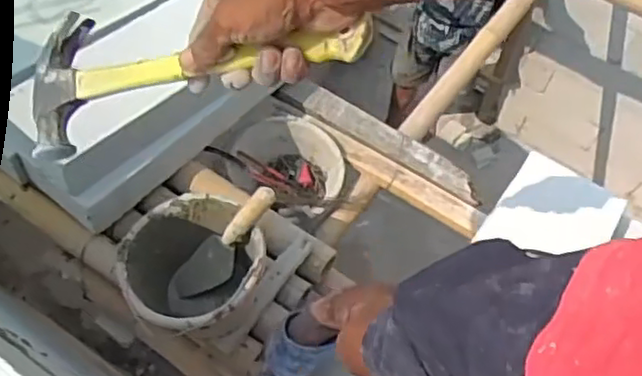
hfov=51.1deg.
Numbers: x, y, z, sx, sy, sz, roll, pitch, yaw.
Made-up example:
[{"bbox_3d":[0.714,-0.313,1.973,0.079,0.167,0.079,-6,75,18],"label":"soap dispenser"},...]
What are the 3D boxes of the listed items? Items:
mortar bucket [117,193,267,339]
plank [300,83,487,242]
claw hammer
[{"bbox_3d":[-0.217,0.144,1.176,0.230,0.198,0.234,0,65,0],"label":"mortar bucket"},{"bbox_3d":[0.161,-0.072,1.515,0.470,0.053,0.127,32,69,14],"label":"plank"},{"bbox_3d":[-0.103,-0.090,0.500,0.281,0.040,0.109,-3,63,23],"label":"claw hammer"}]

